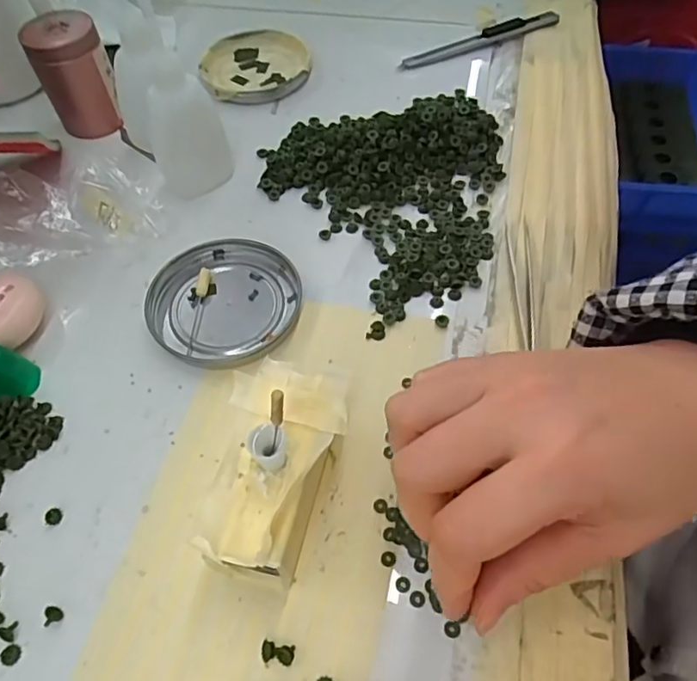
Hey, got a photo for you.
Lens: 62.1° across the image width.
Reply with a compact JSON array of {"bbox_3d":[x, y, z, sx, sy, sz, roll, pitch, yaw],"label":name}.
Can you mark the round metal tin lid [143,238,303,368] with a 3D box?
[{"bbox_3d":[-0.065,-0.022,0.306,0.080,0.009,0.074,-1,56,1],"label":"round metal tin lid"}]

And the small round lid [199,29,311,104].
[{"bbox_3d":[-0.069,-0.205,0.428,0.078,0.008,0.081,-1,56,1],"label":"small round lid"}]

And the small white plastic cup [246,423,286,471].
[{"bbox_3d":[-0.031,0.040,0.221,0.014,0.016,0.013,-2,56,2],"label":"small white plastic cup"}]

